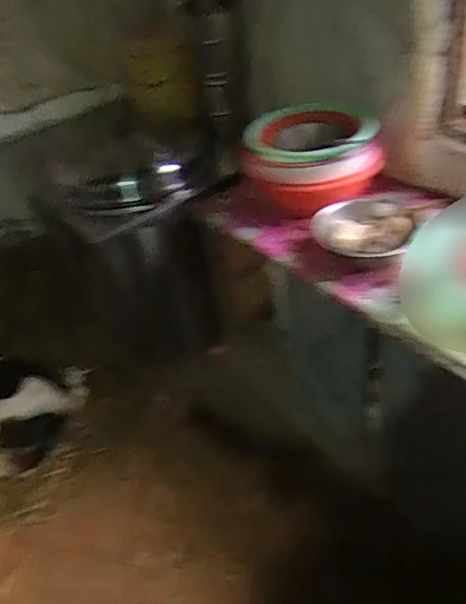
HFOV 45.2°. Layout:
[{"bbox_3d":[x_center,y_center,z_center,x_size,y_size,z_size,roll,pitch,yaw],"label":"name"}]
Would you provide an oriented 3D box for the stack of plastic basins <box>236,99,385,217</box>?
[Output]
[{"bbox_3d":[0.205,-0.410,1.492,0.340,0.188,0.332,-2,40,8],"label":"stack of plastic basins"}]

